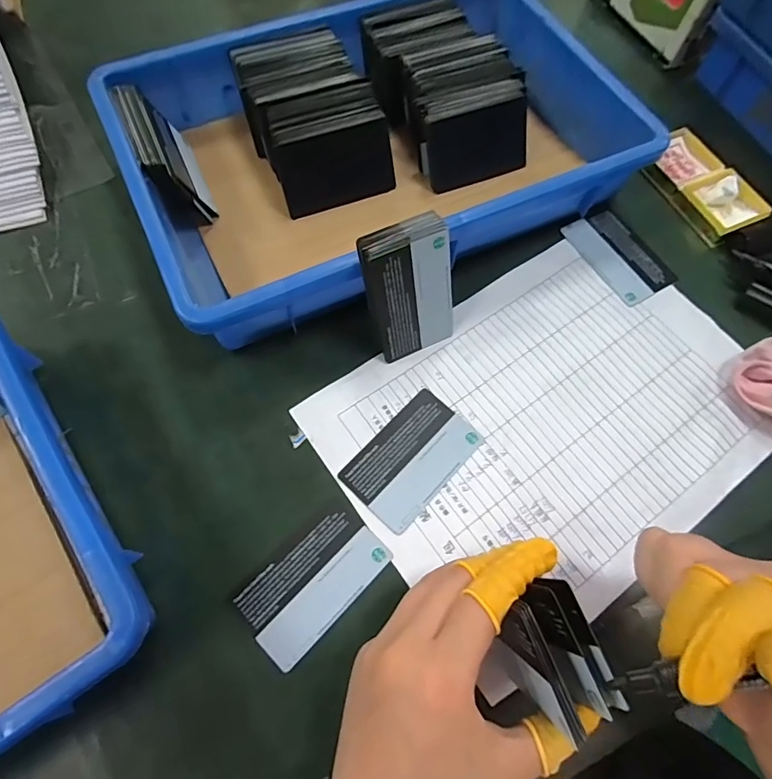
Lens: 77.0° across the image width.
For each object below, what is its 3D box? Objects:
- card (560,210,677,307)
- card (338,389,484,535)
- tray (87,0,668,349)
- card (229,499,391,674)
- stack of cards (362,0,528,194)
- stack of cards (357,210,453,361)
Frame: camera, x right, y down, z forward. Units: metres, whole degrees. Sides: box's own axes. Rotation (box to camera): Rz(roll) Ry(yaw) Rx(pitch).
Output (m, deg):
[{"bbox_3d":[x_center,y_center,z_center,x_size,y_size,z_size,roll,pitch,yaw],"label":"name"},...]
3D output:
[{"bbox_3d":[0.185,-0.108,0.386,0.050,0.004,0.084,-29,72,-14],"label":"card"},{"bbox_3d":[0.017,0.043,0.313,0.053,0.004,0.084,42,70,14],"label":"card"},{"bbox_3d":[-0.010,-0.197,0.382,0.358,0.059,0.247,-25,71,-12],"label":"tray"},{"bbox_3d":[-0.042,0.108,0.279,0.051,0.004,0.083,43,72,14],"label":"card"},{"bbox_3d":[0.053,-0.250,0.410,0.102,0.050,0.160,-26,71,-13],"label":"stack of cards"},{"bbox_3d":[0.015,-0.062,0.314,0.057,0.089,0.014,-24,47,-12],"label":"stack of cards"}]

